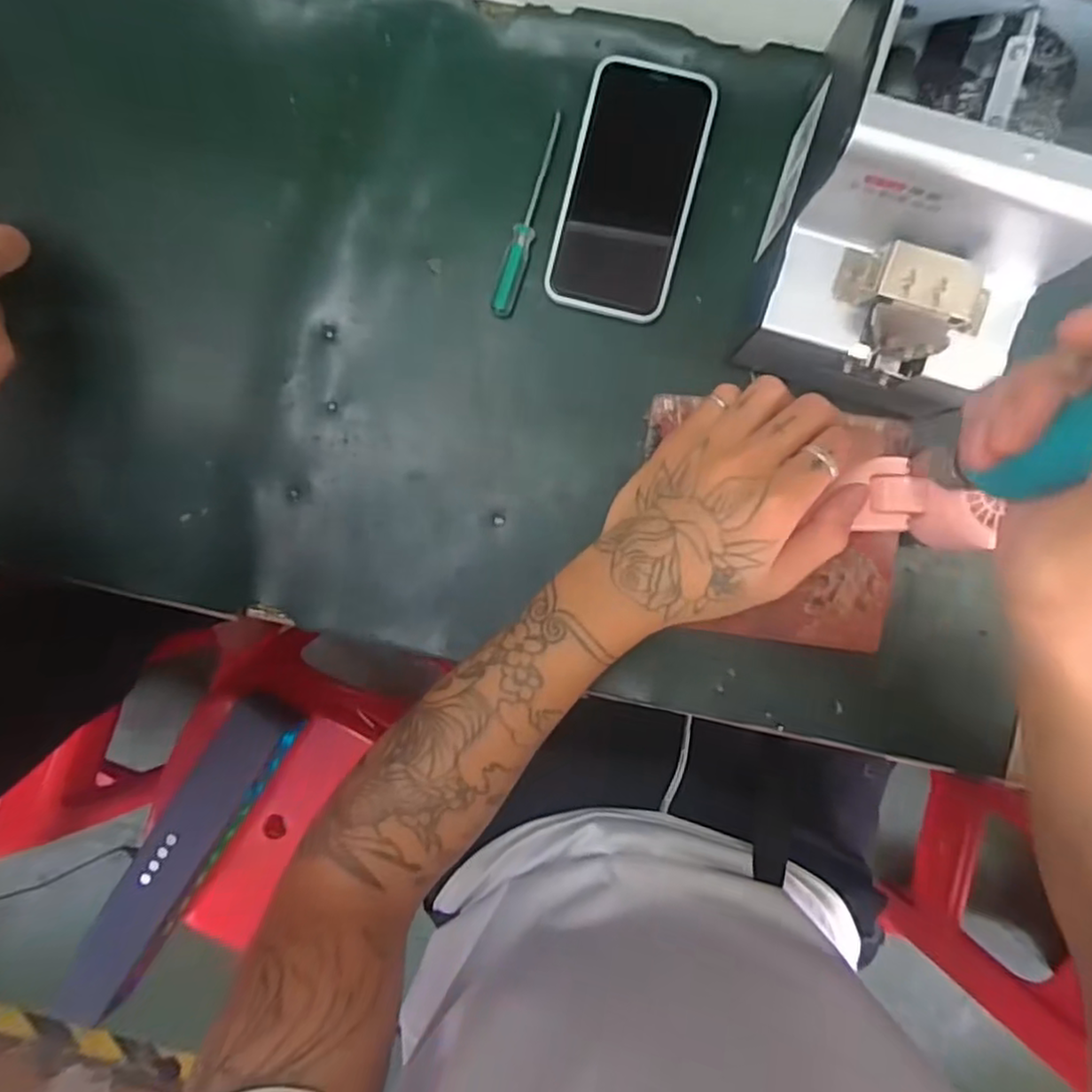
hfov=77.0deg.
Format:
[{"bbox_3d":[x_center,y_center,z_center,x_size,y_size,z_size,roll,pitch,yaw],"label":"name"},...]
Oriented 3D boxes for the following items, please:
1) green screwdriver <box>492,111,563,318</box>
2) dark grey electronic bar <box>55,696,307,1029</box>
[{"bbox_3d":[-0.011,-0.201,0.421,0.015,0.008,0.120,18,91,2],"label":"green screwdriver"},{"bbox_3d":[-0.365,0.300,0.693,0.068,0.089,0.354,33,92,1],"label":"dark grey electronic bar"}]

